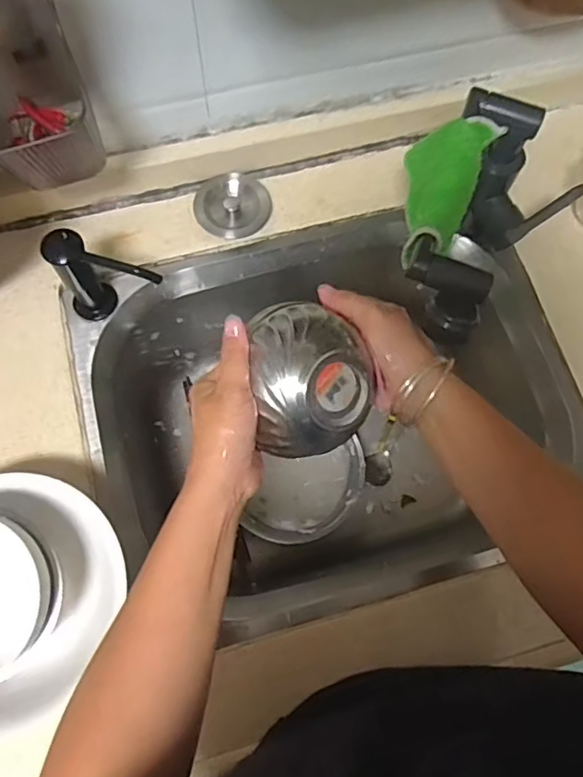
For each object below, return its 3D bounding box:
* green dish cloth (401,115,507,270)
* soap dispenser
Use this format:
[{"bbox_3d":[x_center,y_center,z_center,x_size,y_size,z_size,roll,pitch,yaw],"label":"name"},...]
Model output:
[{"bbox_3d":[0.125,-0.176,0.492,0.069,0.061,0.164,25,73,7],"label":"green dish cloth"},{"bbox_3d":[-0.180,-0.099,0.550,0.105,0.114,0.038,22,75,5],"label":"soap dispenser"}]

